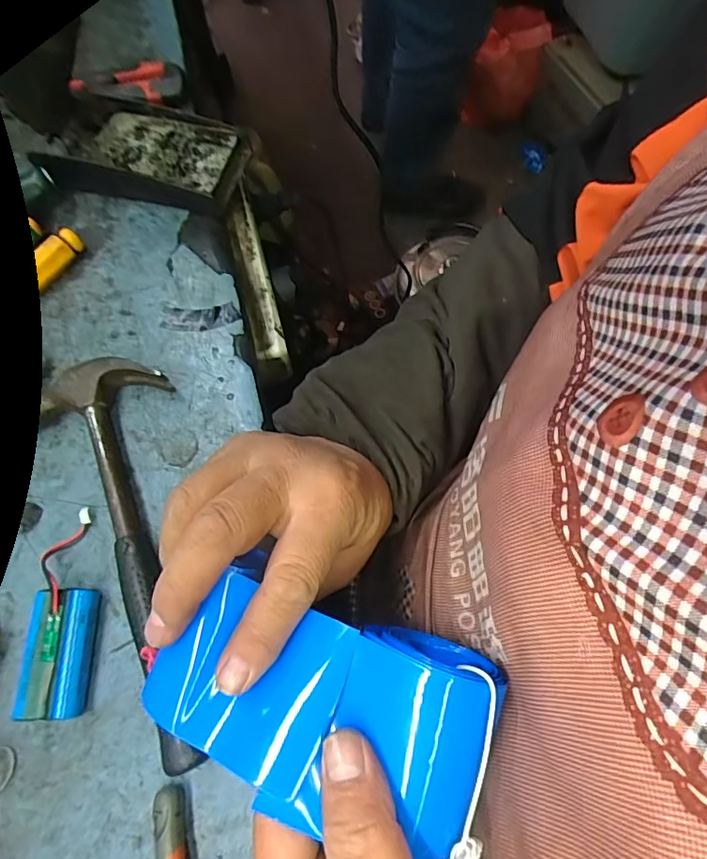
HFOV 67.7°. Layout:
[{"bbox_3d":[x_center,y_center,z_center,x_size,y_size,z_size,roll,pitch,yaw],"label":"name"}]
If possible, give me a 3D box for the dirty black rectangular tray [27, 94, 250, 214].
[{"bbox_3d":[-0.166,-0.219,0.420,0.153,0.029,0.077,11,72,11],"label":"dirty black rectangular tray"}]

